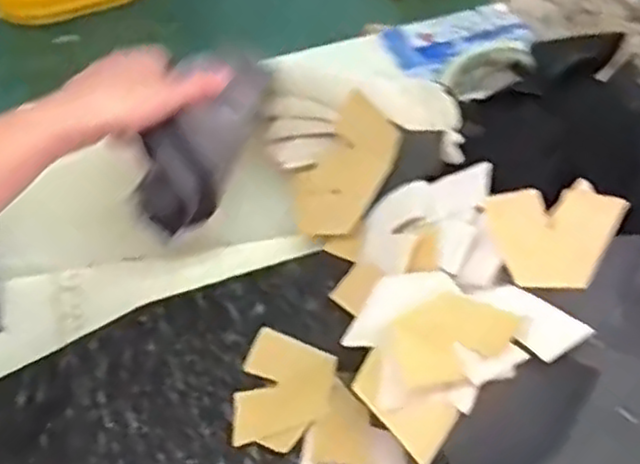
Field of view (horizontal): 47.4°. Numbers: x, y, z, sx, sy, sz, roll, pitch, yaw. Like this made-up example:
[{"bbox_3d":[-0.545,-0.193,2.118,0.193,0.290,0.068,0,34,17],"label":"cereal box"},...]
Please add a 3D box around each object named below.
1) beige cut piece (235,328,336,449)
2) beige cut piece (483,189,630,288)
[{"bbox_3d":[-0.021,0.096,0.452,0.059,0.008,0.077,5,49,10],"label":"beige cut piece"},{"bbox_3d":[0.144,0.005,0.448,0.079,0.011,0.057,-1,86,9],"label":"beige cut piece"}]

